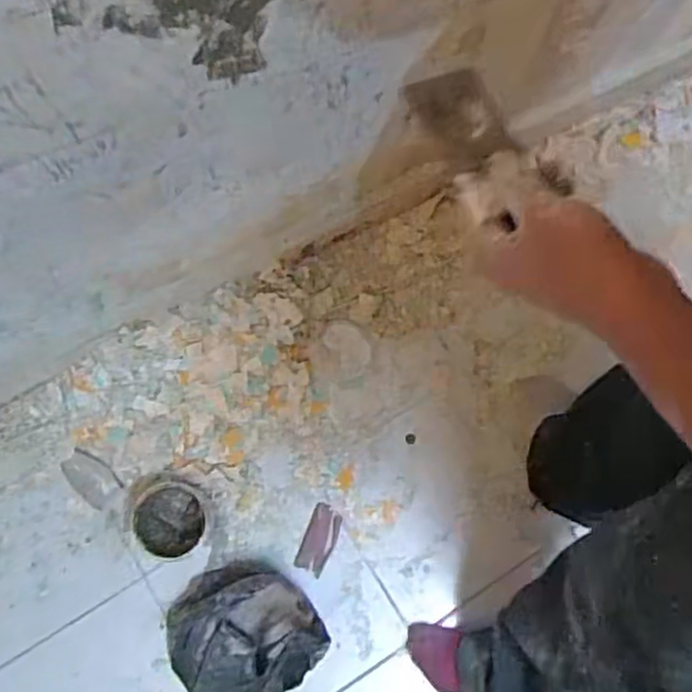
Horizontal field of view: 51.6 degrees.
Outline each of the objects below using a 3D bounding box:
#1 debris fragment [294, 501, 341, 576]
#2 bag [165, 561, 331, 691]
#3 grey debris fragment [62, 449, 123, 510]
[{"bbox_3d":[-0.041,0.302,1.126,0.048,0.007,0.103,19,76,3],"label":"debris fragment"},{"bbox_3d":[-0.152,0.409,1.038,0.219,0.109,0.188,-25,78,-7],"label":"bag"},{"bbox_3d":[-0.407,0.209,1.138,0.101,0.010,0.061,42,79,8],"label":"grey debris fragment"}]

